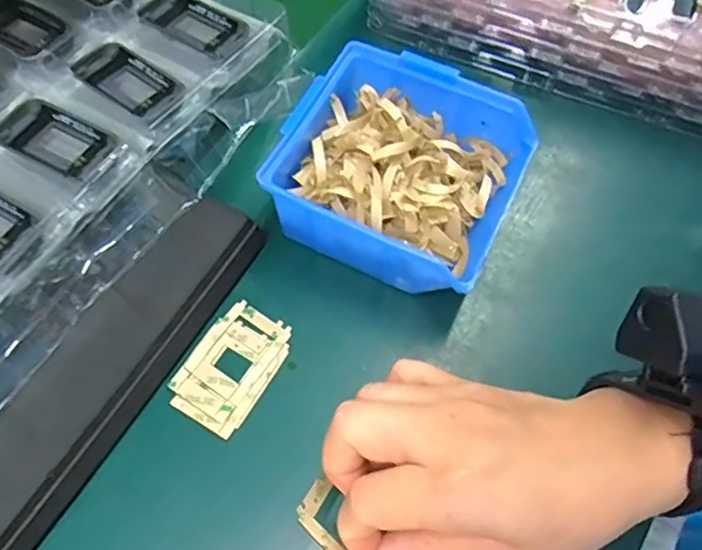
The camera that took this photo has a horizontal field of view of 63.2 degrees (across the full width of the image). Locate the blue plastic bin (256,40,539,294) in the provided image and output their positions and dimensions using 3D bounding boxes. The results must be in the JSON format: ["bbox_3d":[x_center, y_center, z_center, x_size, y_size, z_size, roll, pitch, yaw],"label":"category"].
[{"bbox_3d":[0.031,-0.059,0.354,0.133,0.069,0.126,24,66,11],"label":"blue plastic bin"}]

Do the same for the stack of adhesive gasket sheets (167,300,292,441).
[{"bbox_3d":[-0.069,0.053,0.334,0.047,0.005,0.072,28,66,13],"label":"stack of adhesive gasket sheets"}]

